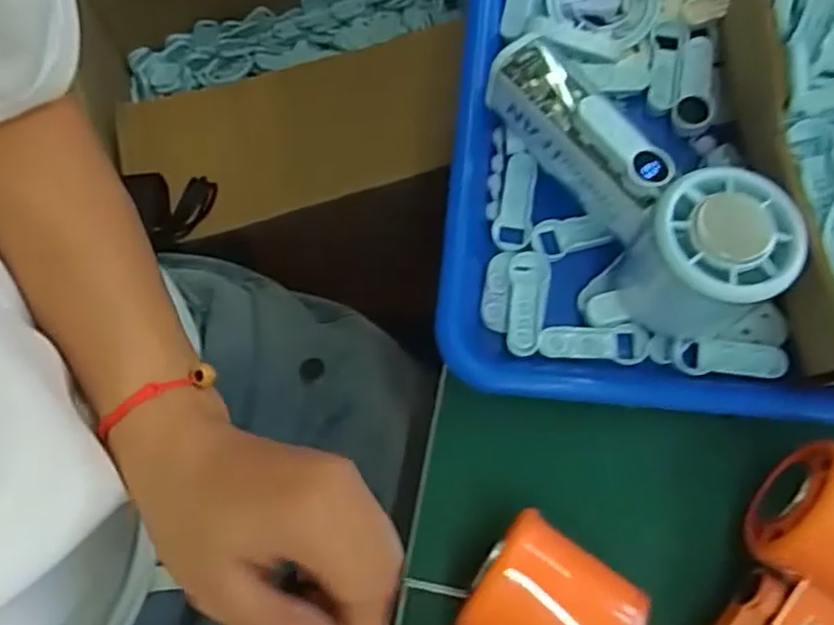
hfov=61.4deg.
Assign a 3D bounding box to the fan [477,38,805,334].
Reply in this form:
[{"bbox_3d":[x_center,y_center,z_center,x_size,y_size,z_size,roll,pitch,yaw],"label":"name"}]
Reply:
[{"bbox_3d":[0.093,-0.060,0.302,0.055,0.054,0.147,-34,78,-6],"label":"fan"}]

